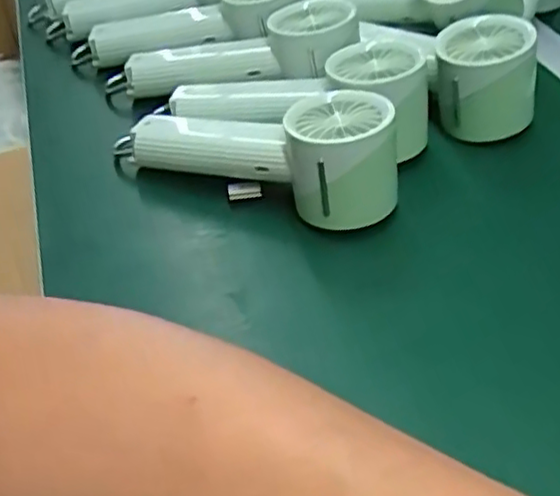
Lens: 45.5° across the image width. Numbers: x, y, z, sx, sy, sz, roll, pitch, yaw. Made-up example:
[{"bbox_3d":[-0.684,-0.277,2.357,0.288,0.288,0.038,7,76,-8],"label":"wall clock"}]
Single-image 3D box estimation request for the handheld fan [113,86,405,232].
[{"bbox_3d":[-0.018,-0.067,0.419,0.192,0.071,0.065,22,50,23],"label":"handheld fan"}]

